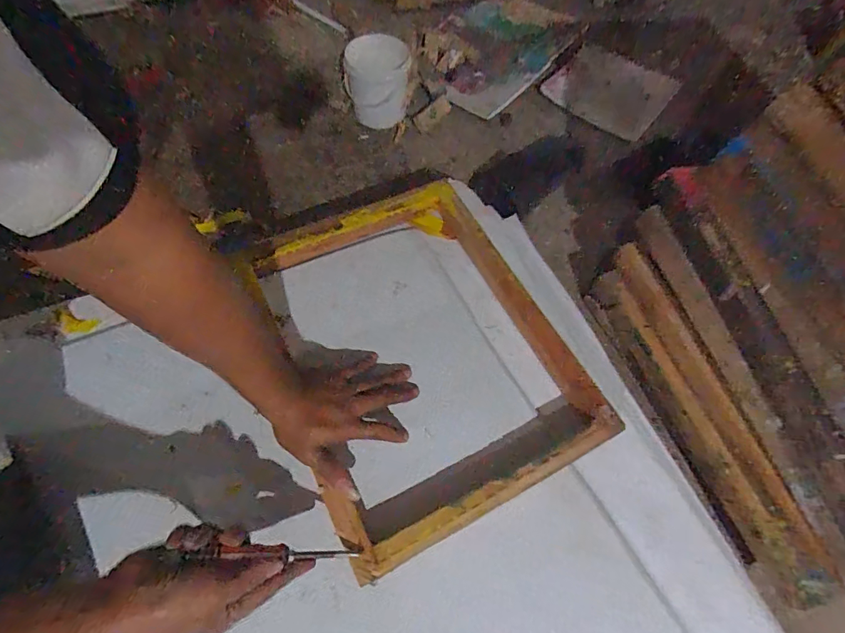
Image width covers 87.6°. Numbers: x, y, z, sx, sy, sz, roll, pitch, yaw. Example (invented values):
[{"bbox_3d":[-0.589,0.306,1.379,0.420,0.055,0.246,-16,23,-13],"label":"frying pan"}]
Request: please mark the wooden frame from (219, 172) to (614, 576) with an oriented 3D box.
[{"bbox_3d":[-0.007,0.028,0.588,0.357,0.068,0.454,-23,64,-16],"label":"wooden frame"}]

